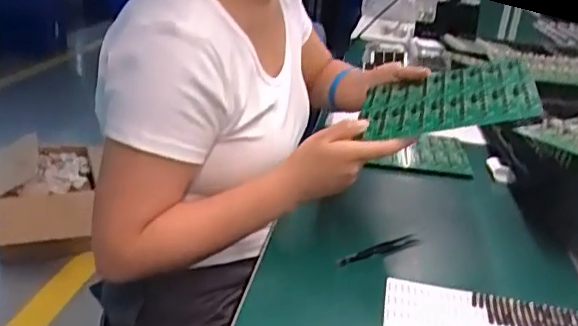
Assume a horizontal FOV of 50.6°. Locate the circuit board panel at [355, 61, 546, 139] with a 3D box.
[{"bbox_3d":[0.183,-0.072,0.706,0.185,0.013,0.145,-10,28,18],"label":"circuit board panel"}]

